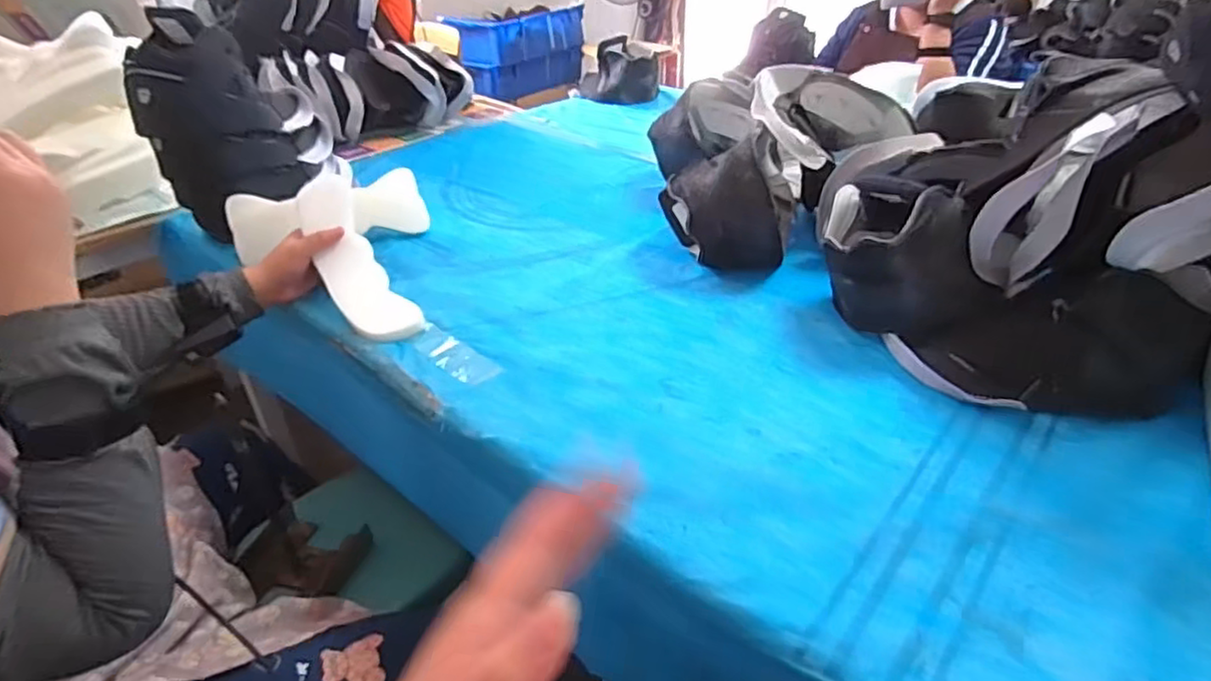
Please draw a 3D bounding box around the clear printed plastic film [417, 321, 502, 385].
[{"bbox_3d":[-0.175,0.016,0.759,0.135,0.004,0.045,28,43,36],"label":"clear printed plastic film"}]

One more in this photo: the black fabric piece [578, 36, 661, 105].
[{"bbox_3d":[0.035,-0.677,1.691,0.207,0.137,0.183,-1,34,1],"label":"black fabric piece"}]

